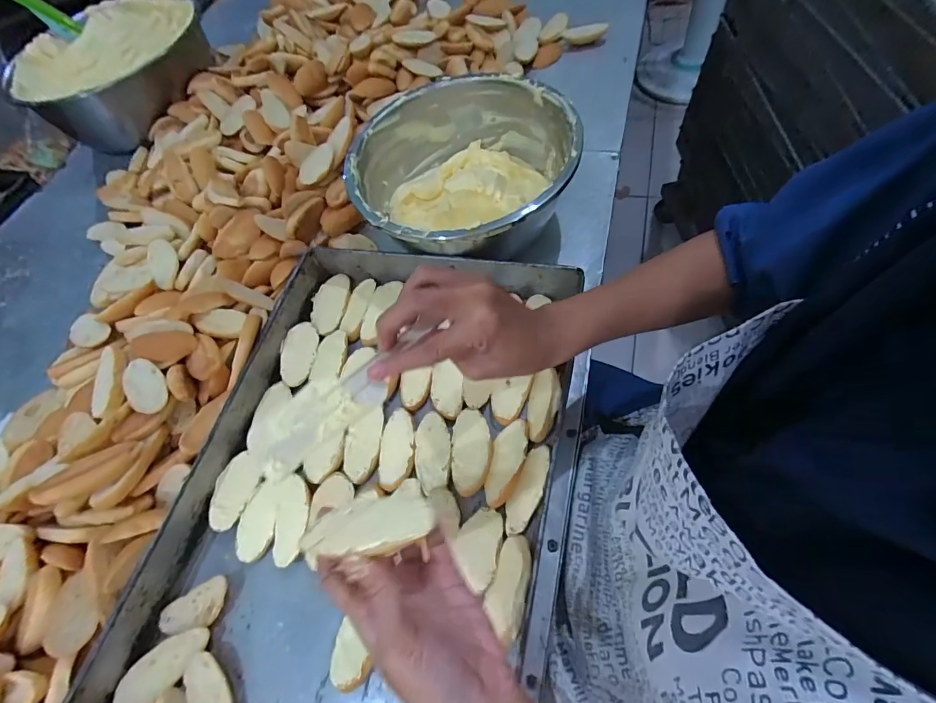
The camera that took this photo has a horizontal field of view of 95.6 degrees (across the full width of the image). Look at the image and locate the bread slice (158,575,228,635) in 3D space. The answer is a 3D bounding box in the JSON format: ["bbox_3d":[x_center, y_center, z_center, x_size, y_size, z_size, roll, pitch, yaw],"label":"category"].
[{"bbox_3d":[-0.270,0.255,0.420,0.069,0.010,0.036,-33,62,-8],"label":"bread slice"}]

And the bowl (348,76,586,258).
[{"bbox_3d":[-0.009,-0.230,0.560,0.277,0.122,0.270,-4,61,8],"label":"bowl"}]

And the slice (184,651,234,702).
[{"bbox_3d":[-0.233,0.313,0.380,0.035,0.013,0.079,-35,62,-9],"label":"slice"}]

